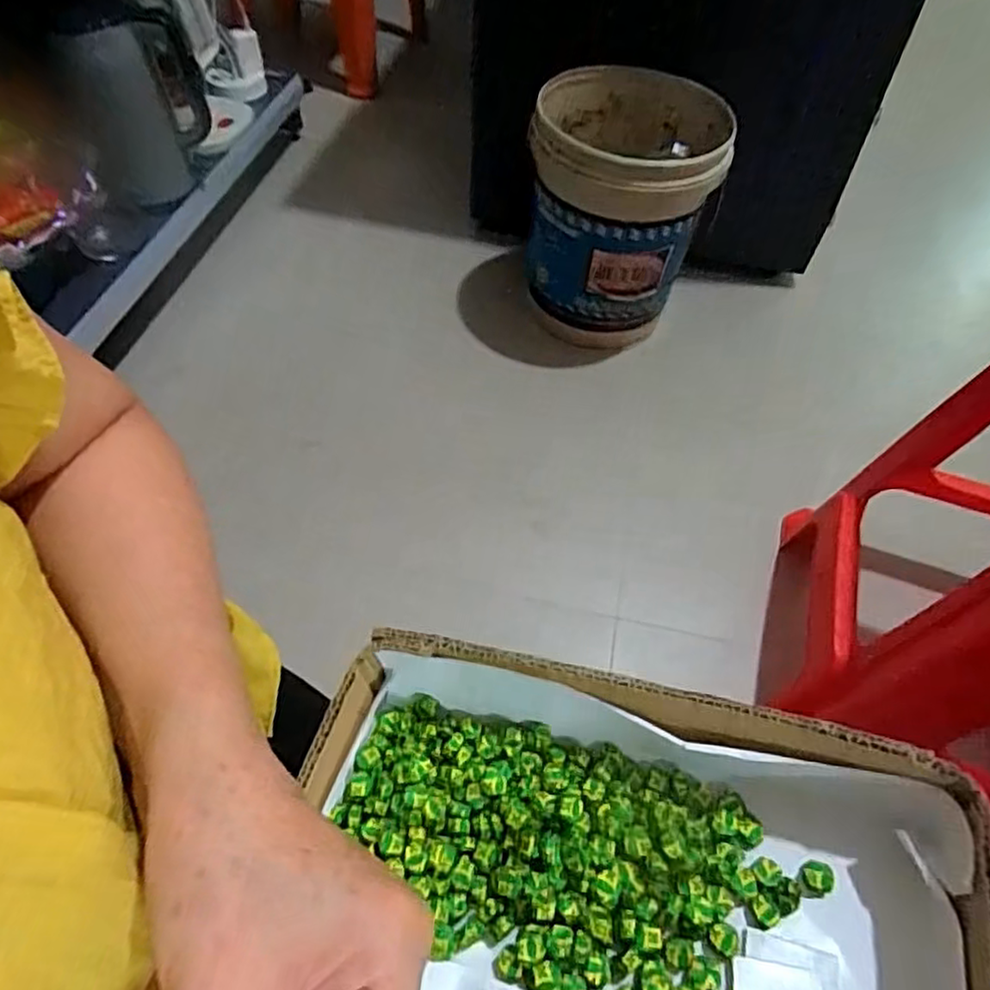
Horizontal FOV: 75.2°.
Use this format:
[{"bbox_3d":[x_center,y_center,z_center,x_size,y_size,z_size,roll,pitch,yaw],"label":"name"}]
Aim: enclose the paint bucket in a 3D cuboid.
[{"bbox_3d":[0.180,-0.420,0.978,0.255,0.323,0.219,12,56,5],"label":"paint bucket"}]

